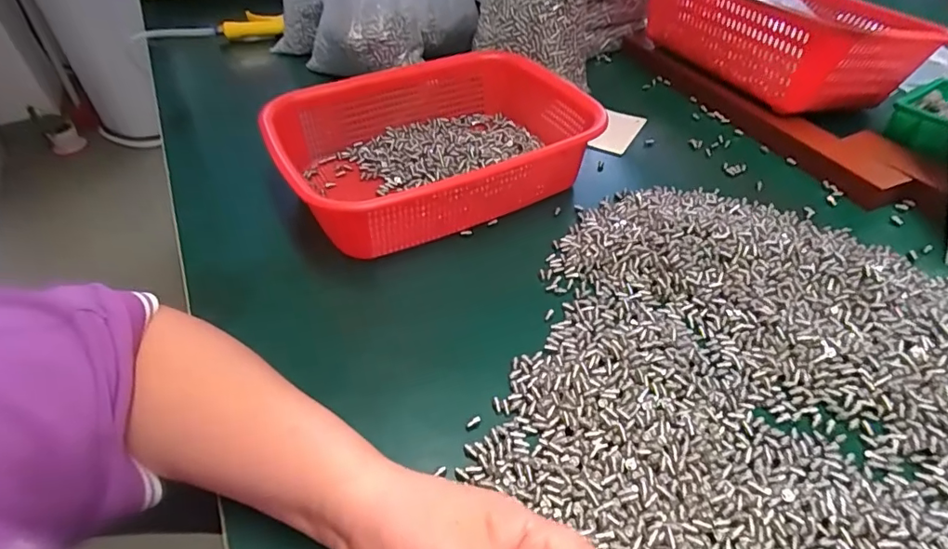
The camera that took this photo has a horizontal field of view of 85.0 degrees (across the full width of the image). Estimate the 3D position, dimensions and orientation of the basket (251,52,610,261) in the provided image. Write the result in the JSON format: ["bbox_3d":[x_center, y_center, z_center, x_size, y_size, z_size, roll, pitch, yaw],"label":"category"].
[{"bbox_3d":[-0.029,-0.125,0.497,0.279,0.072,0.211,-20,48,-17],"label":"basket"}]

